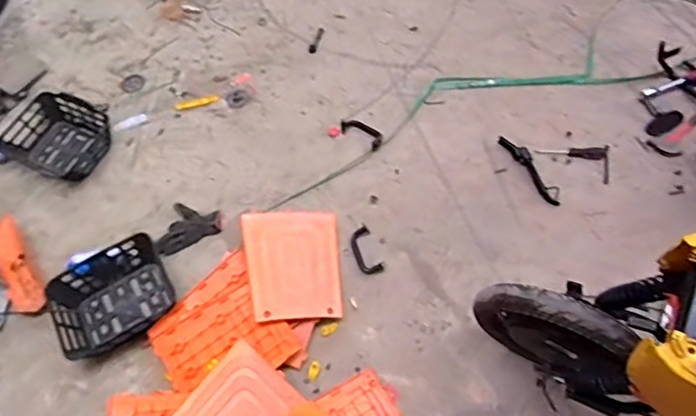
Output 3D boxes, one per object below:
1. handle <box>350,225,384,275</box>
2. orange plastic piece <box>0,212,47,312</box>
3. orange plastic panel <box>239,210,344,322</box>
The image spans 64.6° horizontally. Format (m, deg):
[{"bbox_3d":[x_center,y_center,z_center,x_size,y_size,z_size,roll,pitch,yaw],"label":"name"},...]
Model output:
[{"bbox_3d":[0.049,0.121,1.564,0.064,0.017,0.154,-16,59,-9],"label":"handle"},{"bbox_3d":[-0.972,0.173,1.610,0.101,0.046,0.334,-28,75,-15],"label":"orange plastic piece"},{"bbox_3d":[-0.146,0.147,1.512,0.253,0.031,0.330,-1,58,-15],"label":"orange plastic panel"}]

